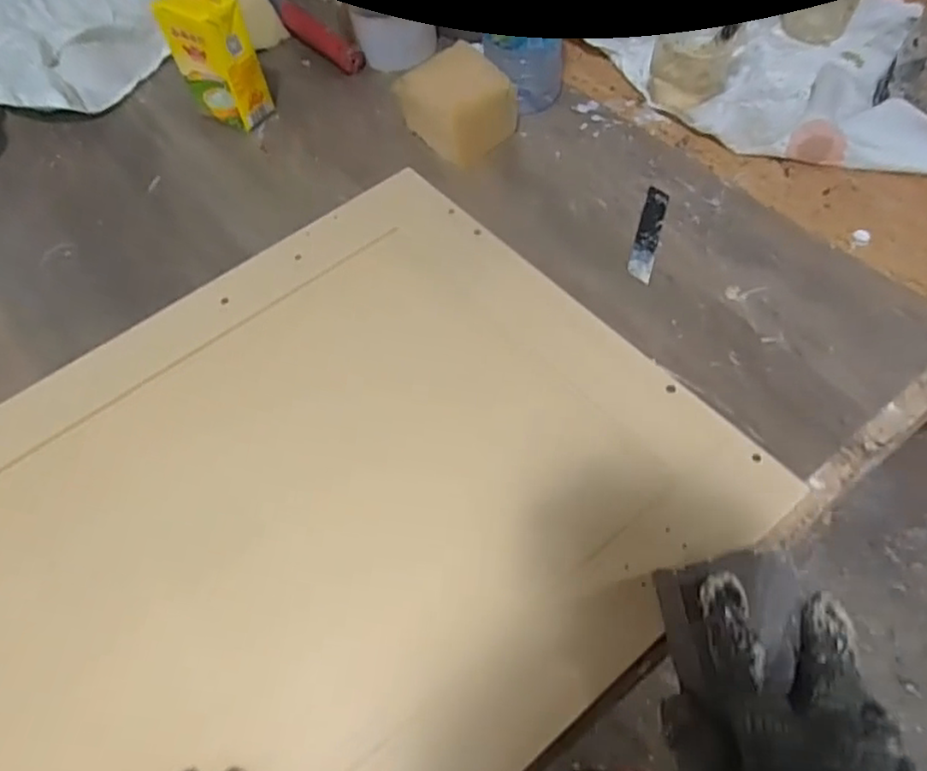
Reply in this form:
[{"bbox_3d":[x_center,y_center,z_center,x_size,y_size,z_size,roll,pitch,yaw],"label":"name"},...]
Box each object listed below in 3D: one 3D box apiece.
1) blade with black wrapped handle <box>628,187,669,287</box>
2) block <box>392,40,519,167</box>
[{"bbox_3d":[0.143,-0.119,0.498,0.018,0.004,0.100,14,60,13],"label":"blade with black wrapped handle"},{"bbox_3d":[-0.002,-0.238,0.547,0.079,0.067,0.069,-36,62,-17],"label":"block"}]

